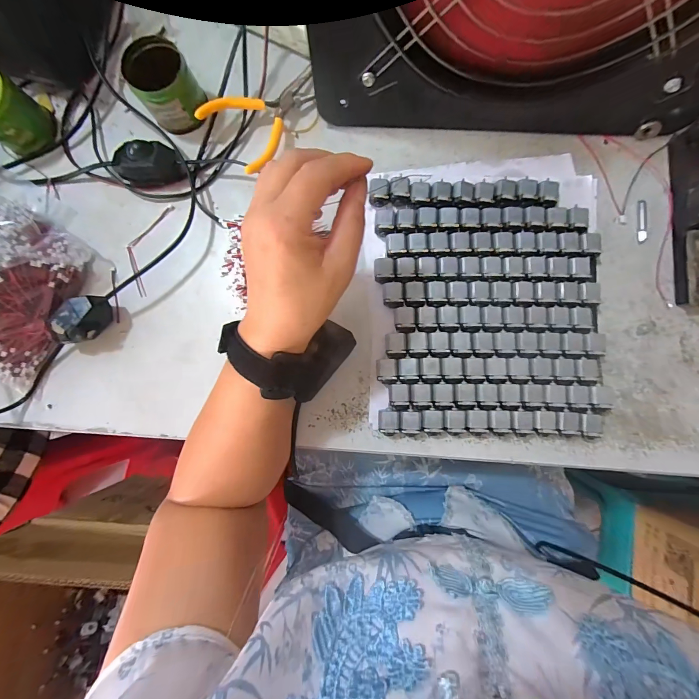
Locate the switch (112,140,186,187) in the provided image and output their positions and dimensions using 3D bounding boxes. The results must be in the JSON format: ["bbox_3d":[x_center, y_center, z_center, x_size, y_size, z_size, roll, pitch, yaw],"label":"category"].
[{"bbox_3d":[-0.197,-0.184,0.328,0.064,0.025,0.034,-8,88,3],"label":"switch"}]

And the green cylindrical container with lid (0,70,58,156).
[{"bbox_3d":[-0.340,-0.234,0.325,0.058,0.050,0.054,0,88,3],"label":"green cylindrical container with lid"}]

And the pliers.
[{"bbox_3d":[-0.081,-0.238,0.325,0.110,0.022,0.078,-45,86,1],"label":"pliers"}]

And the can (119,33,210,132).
[{"bbox_3d":[-0.175,-0.251,0.318,0.056,0.048,0.053,0,88,3],"label":"can"}]

